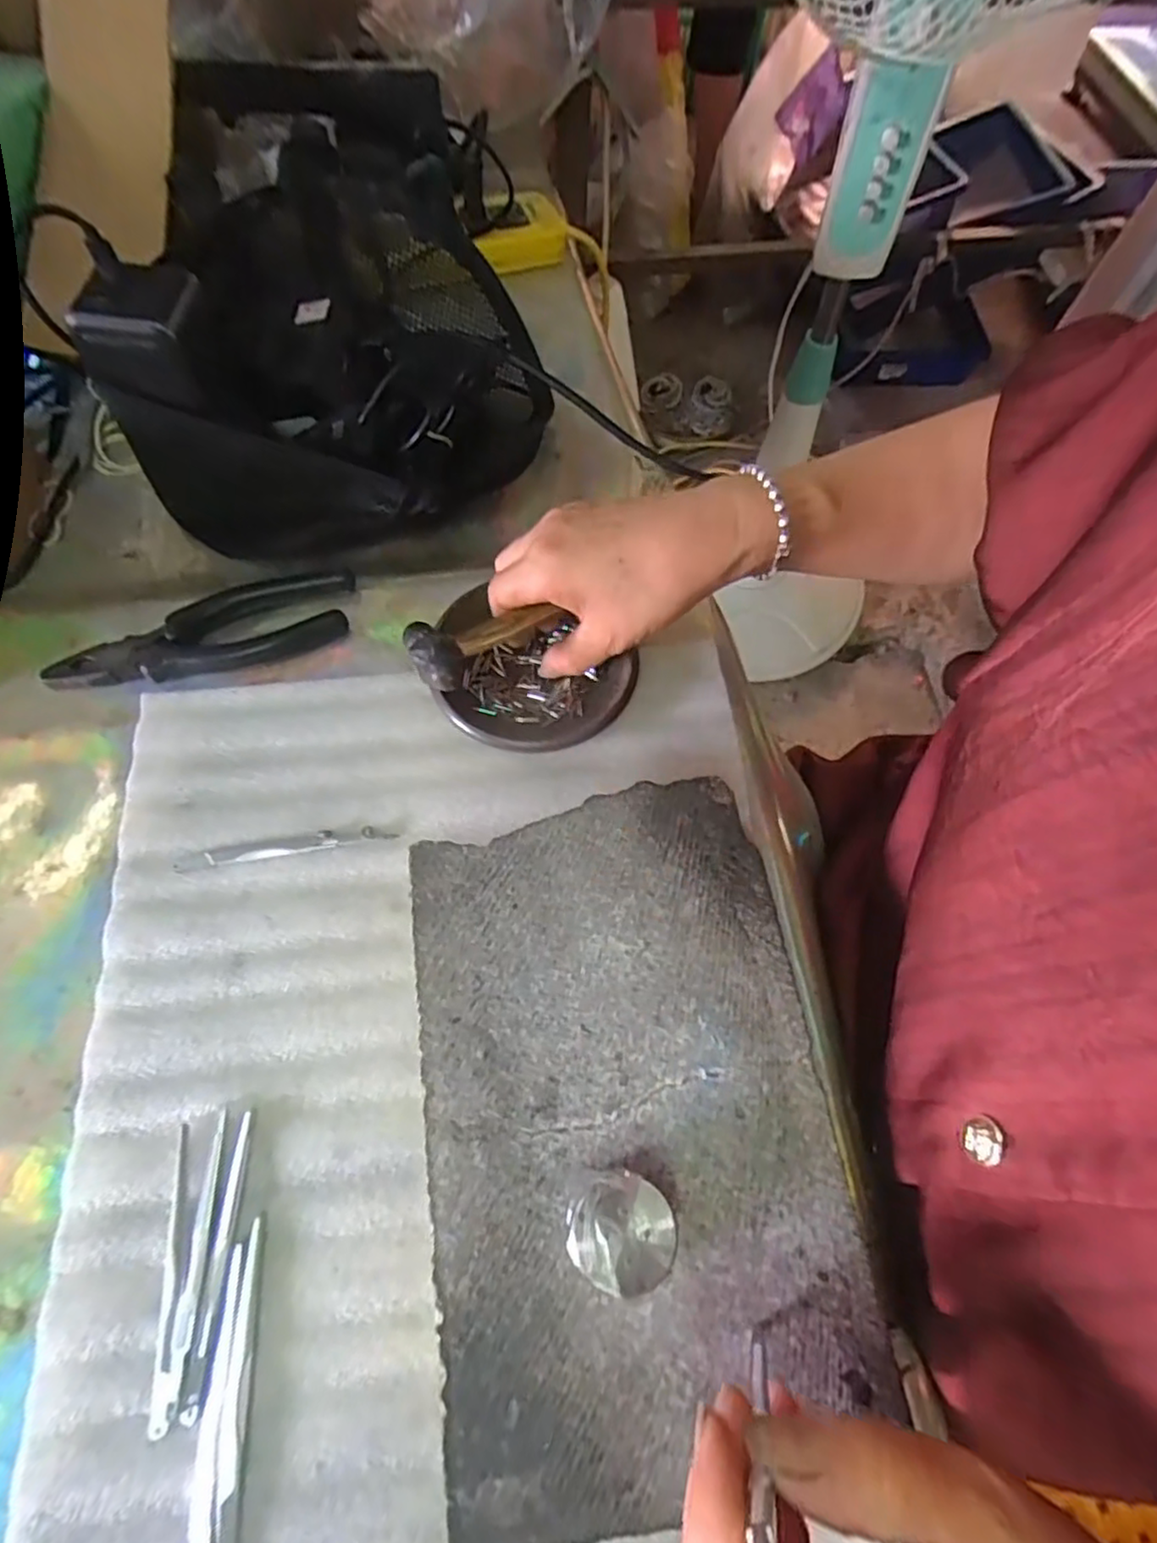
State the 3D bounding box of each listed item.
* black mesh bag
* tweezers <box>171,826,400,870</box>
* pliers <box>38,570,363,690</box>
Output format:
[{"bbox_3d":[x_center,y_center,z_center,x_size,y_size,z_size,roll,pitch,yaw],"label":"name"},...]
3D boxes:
[{"bbox_3d":[-0.166,-0.359,0.457,0.235,0.122,0.433,-9,67,-5],"label":"black mesh bag"},{"bbox_3d":[-0.148,0.037,0.343,0.107,0.004,0.009,-9,67,-6],"label":"tweezers"},{"bbox_3d":[-0.209,-0.078,0.383,0.162,0.013,0.050,-15,68,-8],"label":"pliers"}]

